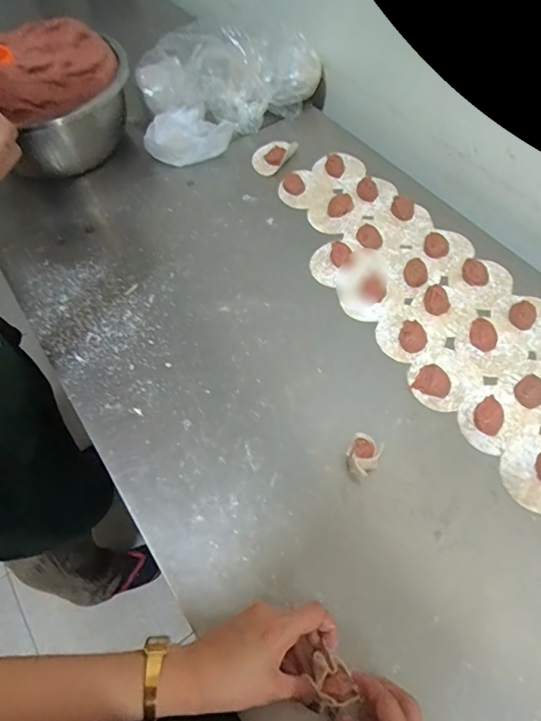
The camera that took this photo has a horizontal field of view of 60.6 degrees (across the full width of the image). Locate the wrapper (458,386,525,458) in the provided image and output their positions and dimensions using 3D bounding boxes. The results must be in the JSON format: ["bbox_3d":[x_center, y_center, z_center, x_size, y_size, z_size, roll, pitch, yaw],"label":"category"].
[{"bbox_3d":[0.250,0.063,0.521,0.078,0.016,0.065,-40,66,-17],"label":"wrapper"}]

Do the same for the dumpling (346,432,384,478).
[{"bbox_3d":[0.100,0.102,0.497,0.033,0.031,0.038,26,65,17],"label":"dumpling"}]

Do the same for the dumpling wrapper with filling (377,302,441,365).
[{"bbox_3d":[0.175,-0.036,0.587,0.075,0.014,0.082,-2,61,3],"label":"dumpling wrapper with filling"}]

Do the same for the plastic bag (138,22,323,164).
[{"bbox_3d":[-0.063,-0.454,0.774,0.324,0.138,0.162,-17,61,-6],"label":"plastic bag"}]

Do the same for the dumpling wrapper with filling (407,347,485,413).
[{"bbox_3d":[0.207,0.017,0.550,0.085,0.020,0.071,-39,65,-17],"label":"dumpling wrapper with filling"}]

